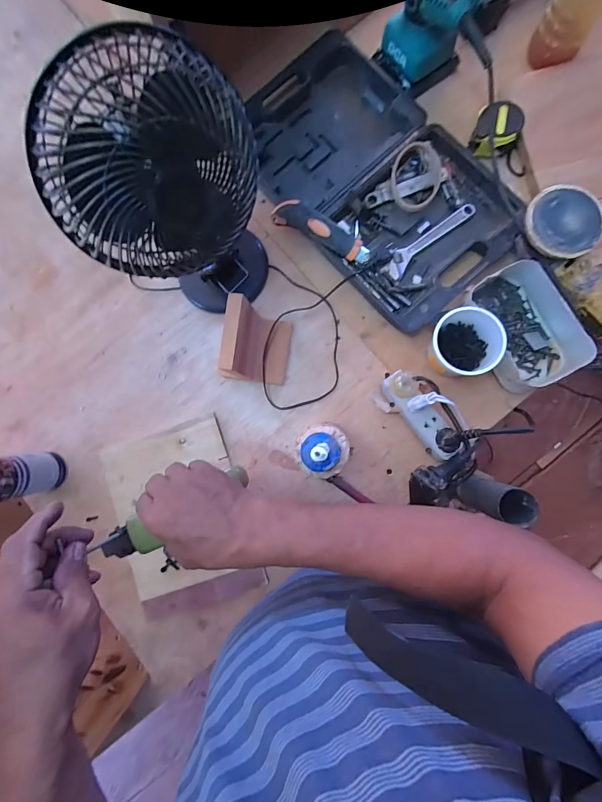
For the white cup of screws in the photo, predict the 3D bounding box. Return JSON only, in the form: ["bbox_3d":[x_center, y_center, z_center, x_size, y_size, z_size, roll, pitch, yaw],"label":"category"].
[{"bbox_3d":[0.229,-0.081,0.516,0.093,0.081,0.093,0,88,4],"label":"white cup of screws"}]

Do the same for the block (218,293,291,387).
[{"bbox_3d":[-0.064,-0.084,0.518,0.087,0.118,0.104,6,87,2],"label":"block"}]

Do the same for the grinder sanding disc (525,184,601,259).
[{"bbox_3d":[0.351,-0.239,0.467,0.097,0.010,0.095,-30,87,2],"label":"grinder sanding disc"}]

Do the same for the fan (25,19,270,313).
[{"bbox_3d":[-0.147,-0.233,0.433,0.202,0.339,0.145,-30,82,0],"label":"fan"}]

